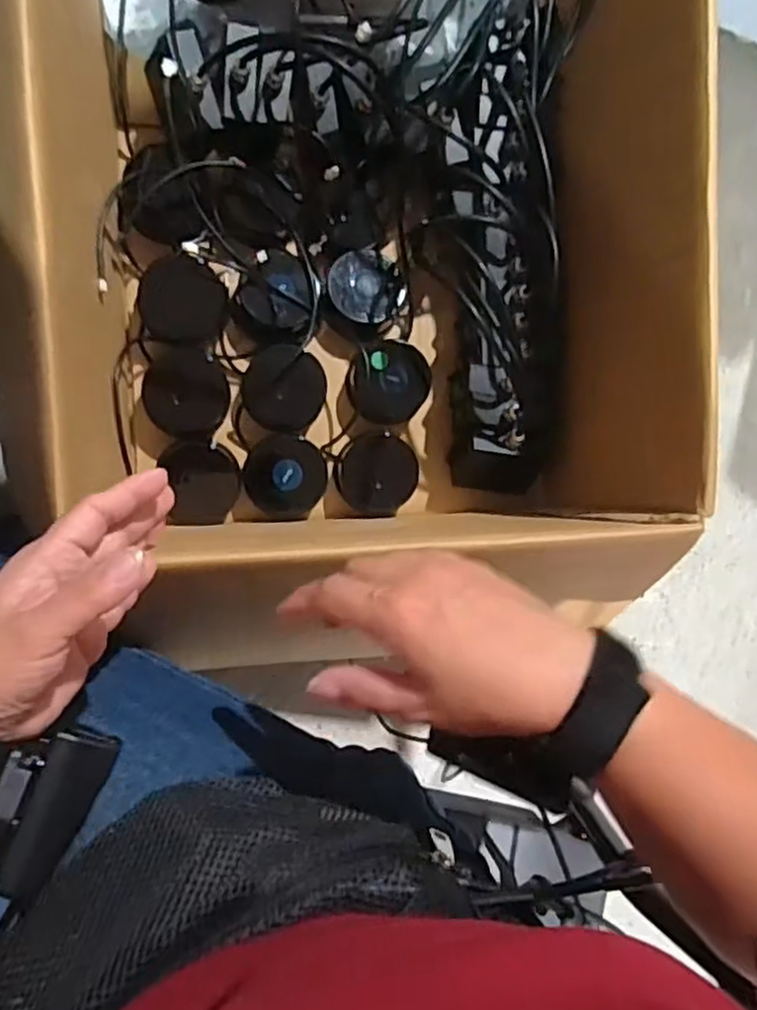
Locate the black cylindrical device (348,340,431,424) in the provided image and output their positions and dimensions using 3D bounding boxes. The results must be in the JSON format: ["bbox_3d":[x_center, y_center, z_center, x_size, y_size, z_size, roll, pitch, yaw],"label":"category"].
[{"bbox_3d":[0.010,-0.109,0.632,0.069,0.042,0.068,0,92,-11],"label":"black cylindrical device"}]

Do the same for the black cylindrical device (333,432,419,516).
[{"bbox_3d":[-0.003,-0.028,0.642,0.071,0.031,0.073,0,92,-11],"label":"black cylindrical device"}]

